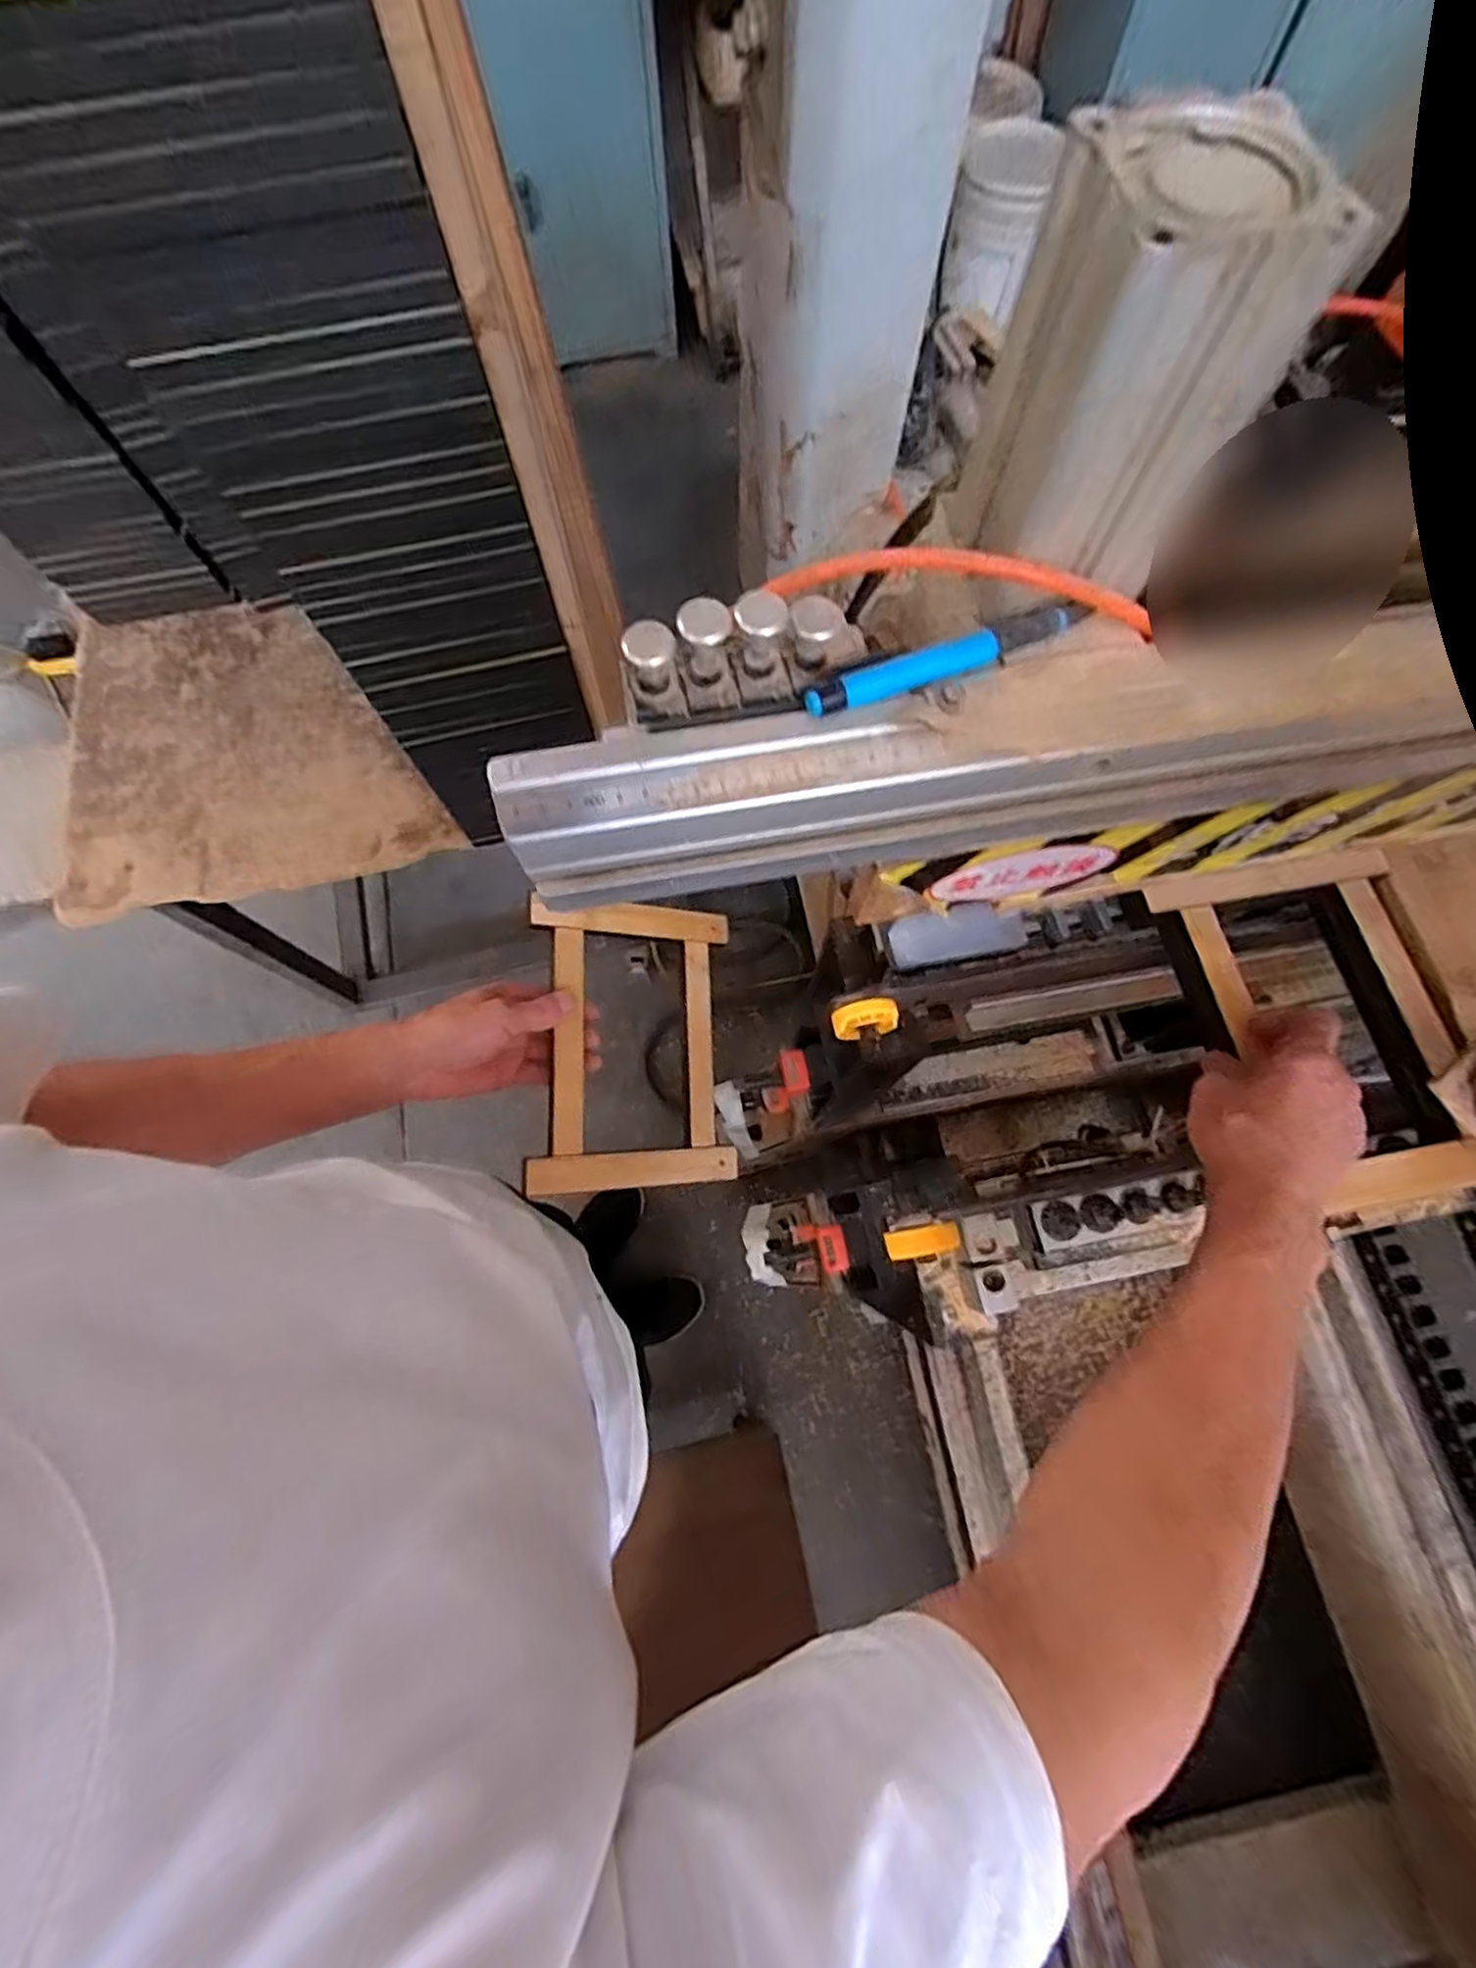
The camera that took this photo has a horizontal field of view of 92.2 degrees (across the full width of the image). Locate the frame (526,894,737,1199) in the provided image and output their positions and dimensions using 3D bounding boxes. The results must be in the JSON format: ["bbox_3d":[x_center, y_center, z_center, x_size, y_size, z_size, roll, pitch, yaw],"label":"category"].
[{"bbox_3d":[-0.084,0.048,0.599,0.177,0.019,0.237,5,76,-33],"label":"frame"}]

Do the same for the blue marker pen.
[{"bbox_3d":[0.085,-0.129,0.281,0.123,0.011,0.012,-23,73,-7],"label":"blue marker pen"}]

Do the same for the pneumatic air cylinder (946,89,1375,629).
[{"bbox_3d":[0.125,-0.198,0.241,0.070,0.115,0.067,-6,72,-2],"label":"pneumatic air cylinder"}]

